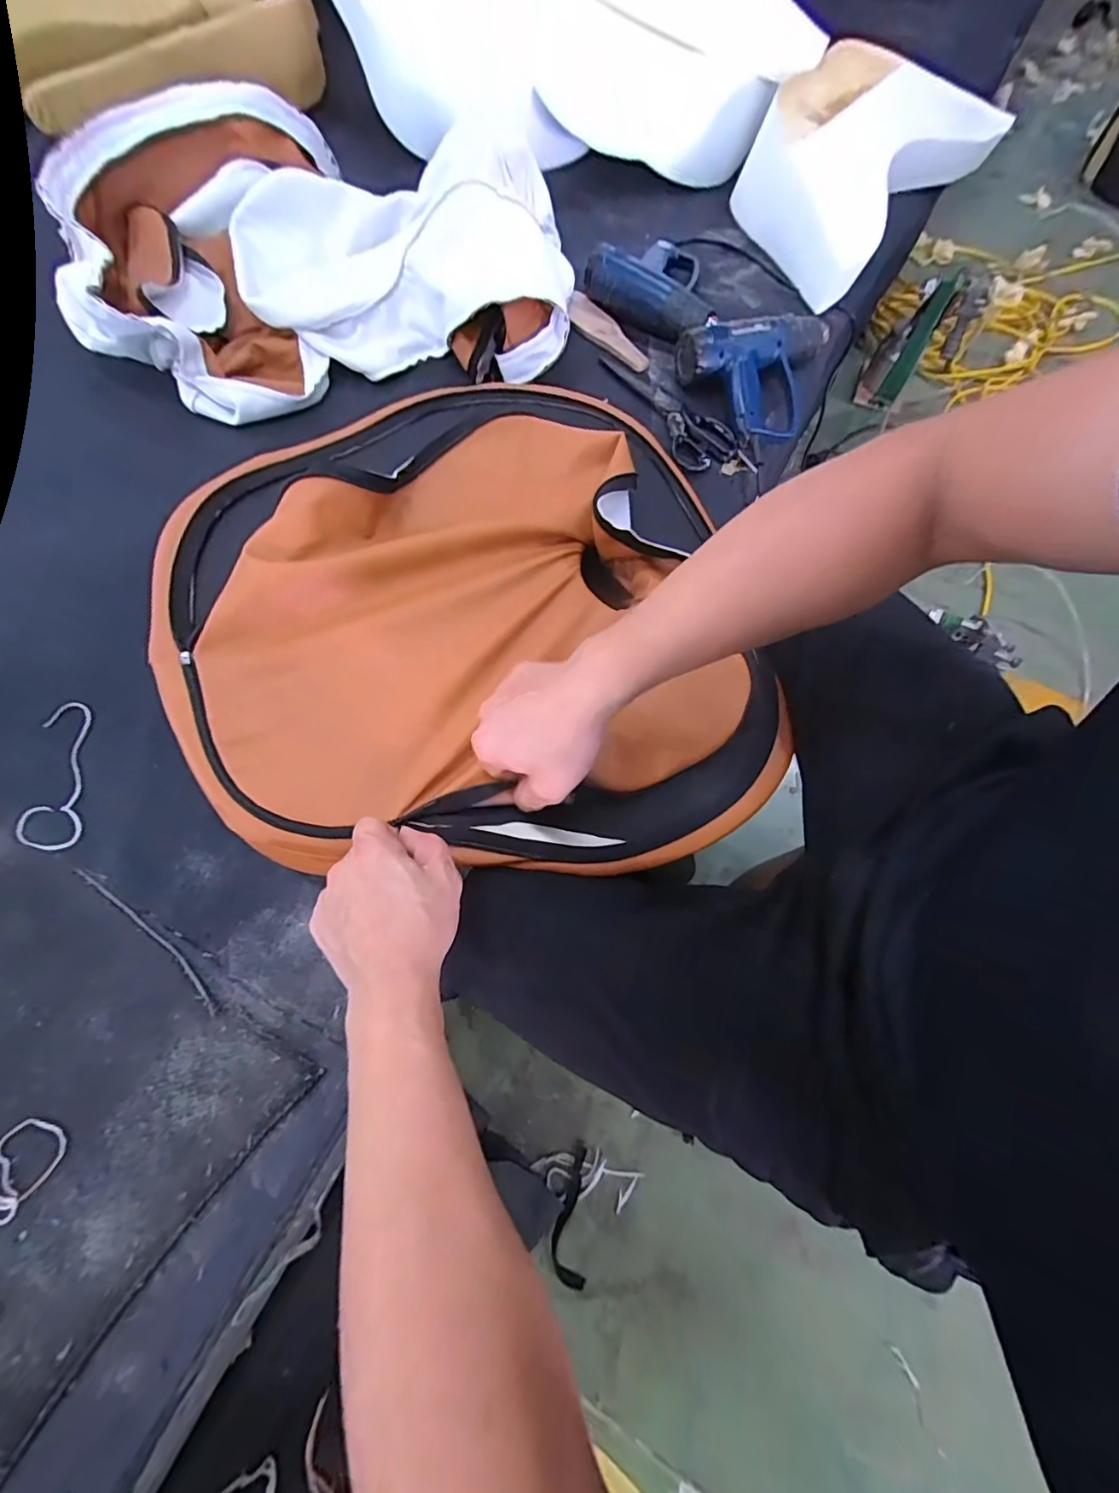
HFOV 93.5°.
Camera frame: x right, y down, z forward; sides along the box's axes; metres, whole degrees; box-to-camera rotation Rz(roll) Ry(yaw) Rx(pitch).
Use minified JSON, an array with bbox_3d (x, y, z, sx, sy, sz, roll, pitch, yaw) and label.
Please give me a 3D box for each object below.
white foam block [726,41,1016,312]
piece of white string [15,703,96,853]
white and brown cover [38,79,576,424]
[{"bbox_3d":[0.577,-1.123,1.063,0.546,0.312,0.212,-20,70,-8],"label":"white foam block"},{"bbox_3d":[-0.581,0.030,0.615,0.075,0.013,0.176,1,69,0],"label":"piece of white string"},{"bbox_3d":[-0.399,-0.821,0.858,0.771,0.171,0.583,-6,69,-3],"label":"white and brown cover"}]

